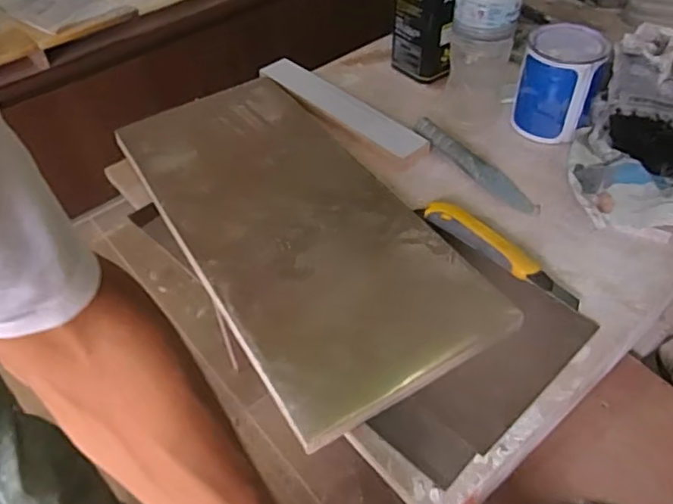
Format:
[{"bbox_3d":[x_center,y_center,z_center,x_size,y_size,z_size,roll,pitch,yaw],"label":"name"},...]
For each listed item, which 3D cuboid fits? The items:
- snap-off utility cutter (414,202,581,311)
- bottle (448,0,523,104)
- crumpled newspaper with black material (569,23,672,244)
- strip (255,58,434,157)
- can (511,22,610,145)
[{"bbox_3d":[0.178,-0.002,0.633,0.194,0.021,0.035,33,52,27],"label":"snap-off utility cutter"},{"bbox_3d":[0.183,-0.268,0.721,0.077,0.236,0.060,7,49,10],"label":"bottle"},{"bbox_3d":[0.409,-0.154,0.692,0.203,0.142,0.306,16,51,17],"label":"crumpled newspaper with black material"},{"bbox_3d":[0.007,-0.214,0.826,0.069,0.007,0.306,-36,56,-26],"label":"strip"},{"bbox_3d":[0.295,-0.226,0.765,0.101,0.116,0.107,20,52,20],"label":"can"}]

